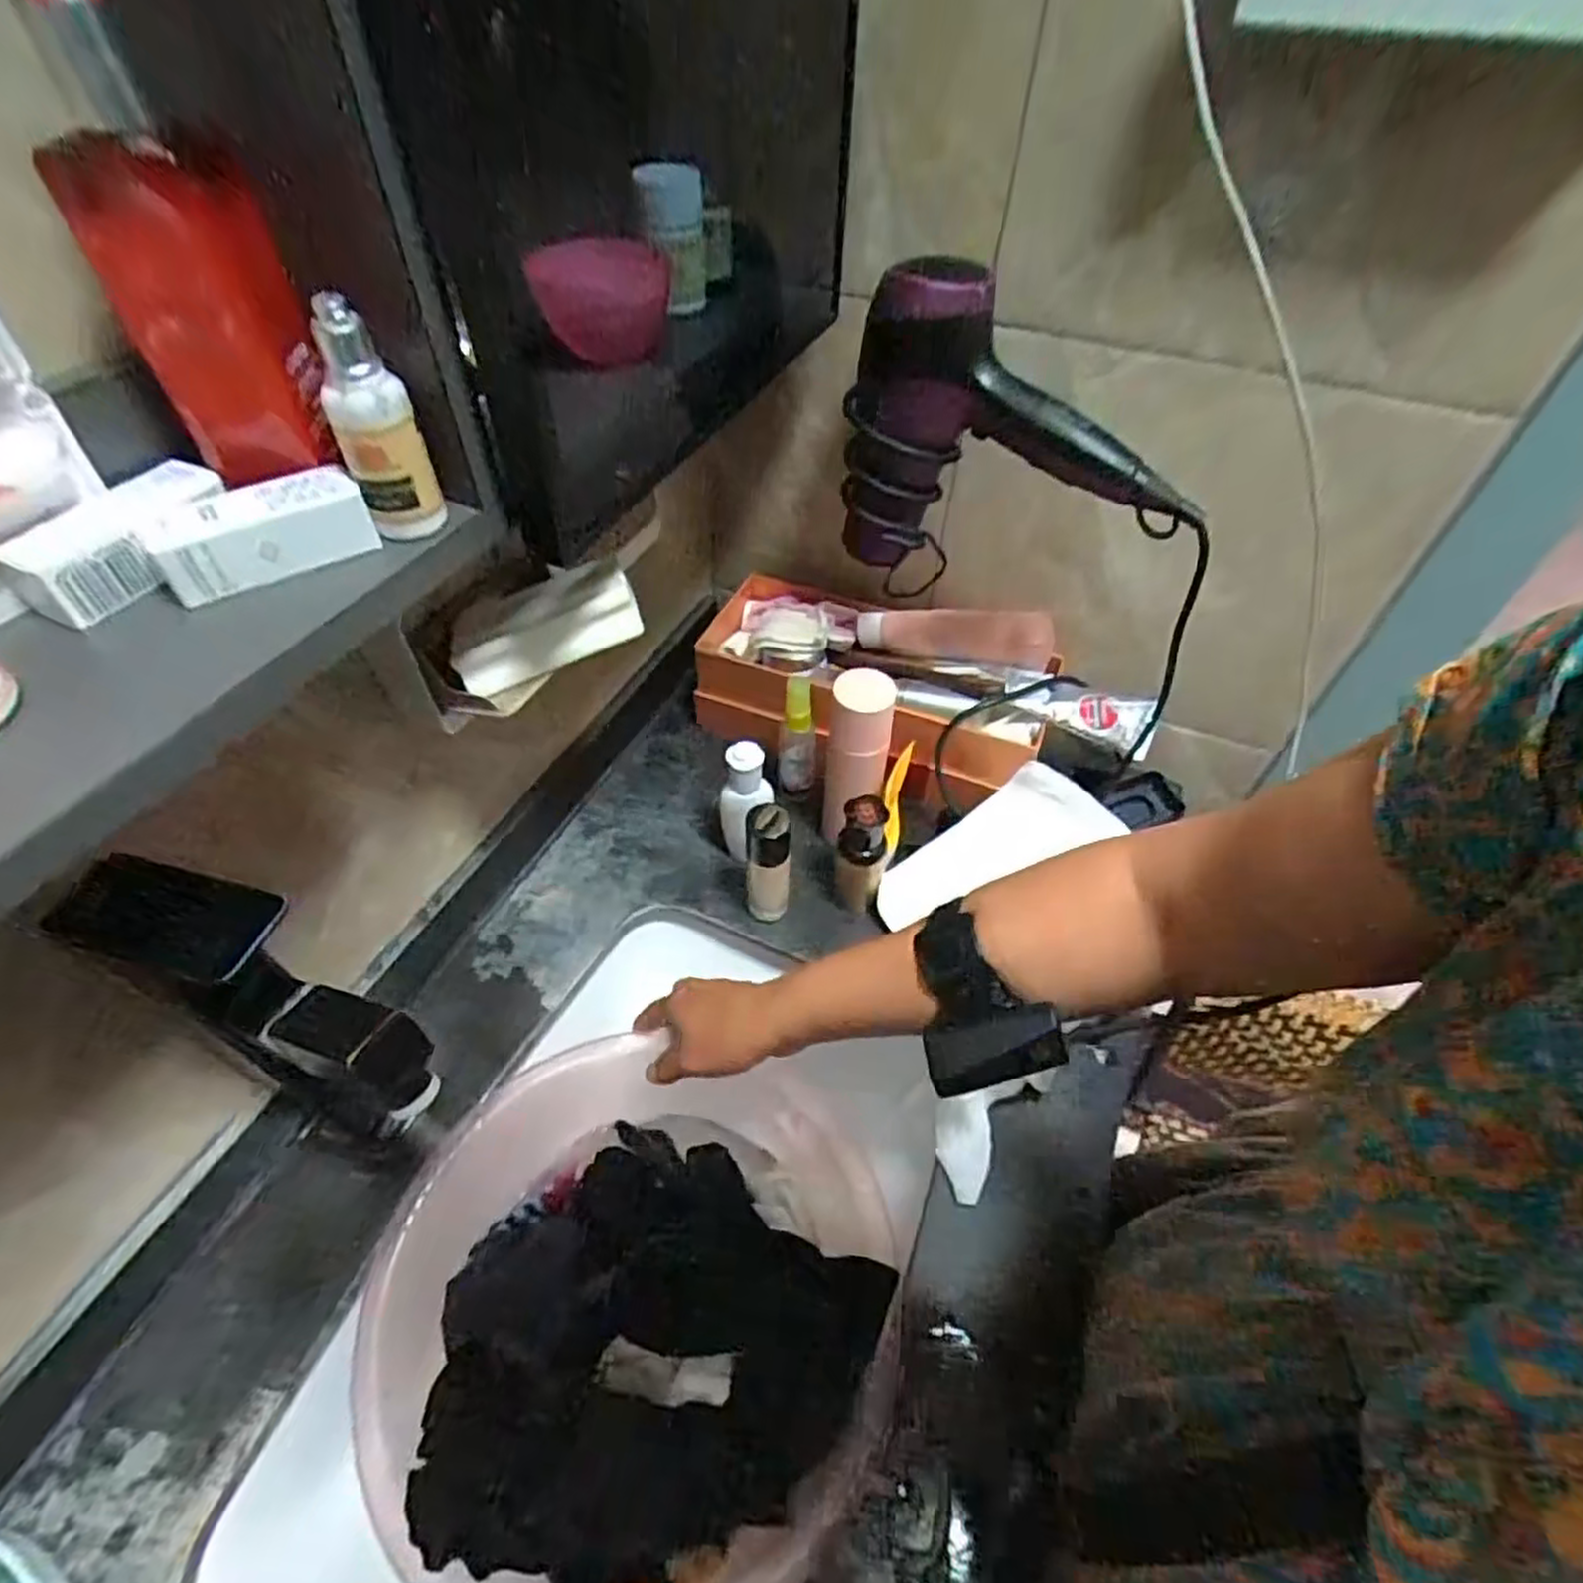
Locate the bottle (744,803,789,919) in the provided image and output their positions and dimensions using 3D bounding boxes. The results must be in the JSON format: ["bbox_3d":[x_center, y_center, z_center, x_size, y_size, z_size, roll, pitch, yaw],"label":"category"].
[{"bbox_3d":[-0.019,0.063,0.601,0.033,0.125,0.037,1,53,-4],"label":"bottle"}]

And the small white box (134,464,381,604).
[{"bbox_3d":[-0.204,-0.101,0.302,0.073,0.024,0.027,-28,60,-23],"label":"small white box"}]

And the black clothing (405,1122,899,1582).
[{"bbox_3d":[-0.097,0.345,0.487,0.228,0.081,0.235,2,53,-3],"label":"black clothing"}]

